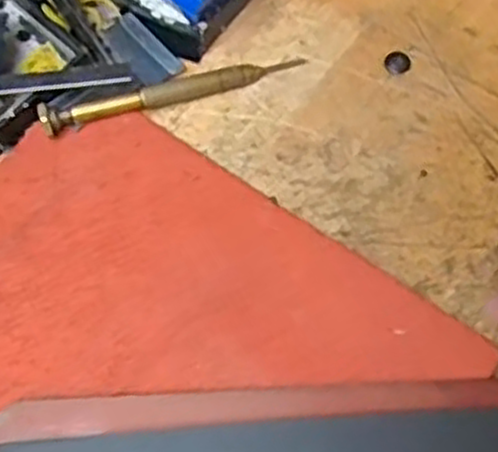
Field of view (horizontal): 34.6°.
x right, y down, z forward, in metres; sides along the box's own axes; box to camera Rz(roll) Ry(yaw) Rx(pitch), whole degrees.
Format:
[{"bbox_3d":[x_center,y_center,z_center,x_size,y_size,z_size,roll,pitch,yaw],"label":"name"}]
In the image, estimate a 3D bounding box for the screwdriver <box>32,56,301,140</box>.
[{"bbox_3d":[-0.030,-0.056,0.328,0.109,0.010,0.009,-18,66,-4],"label":"screwdriver"}]

